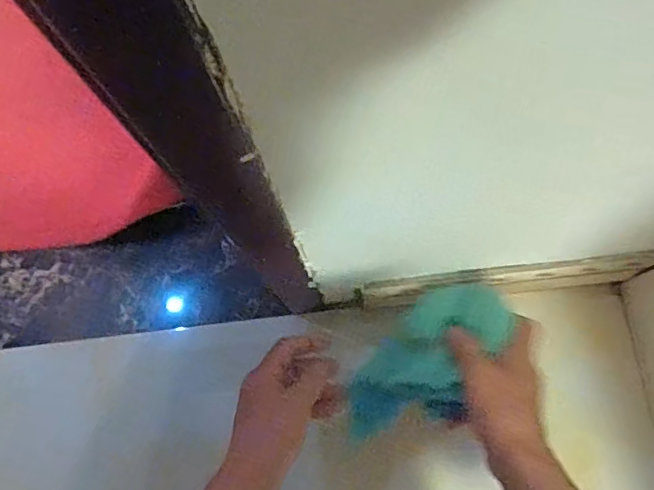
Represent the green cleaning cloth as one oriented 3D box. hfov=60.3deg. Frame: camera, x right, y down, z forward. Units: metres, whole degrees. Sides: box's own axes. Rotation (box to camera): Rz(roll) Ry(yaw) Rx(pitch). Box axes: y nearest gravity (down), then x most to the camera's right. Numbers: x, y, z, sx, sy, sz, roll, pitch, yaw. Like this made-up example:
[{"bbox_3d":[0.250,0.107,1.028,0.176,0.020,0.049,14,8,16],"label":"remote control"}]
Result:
[{"bbox_3d":[0.084,0.091,0.457,0.078,0.062,0.162,35,77,12],"label":"green cleaning cloth"}]

